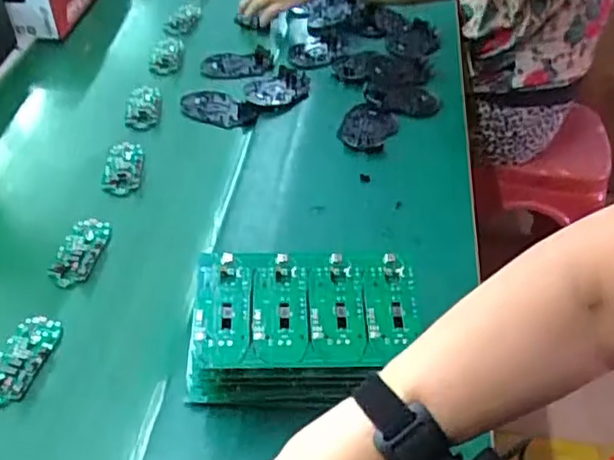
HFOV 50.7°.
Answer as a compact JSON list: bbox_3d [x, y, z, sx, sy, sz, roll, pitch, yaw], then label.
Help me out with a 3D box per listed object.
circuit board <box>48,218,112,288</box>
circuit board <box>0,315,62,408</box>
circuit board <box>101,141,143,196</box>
[{"bbox_3d":[-0.253,0.023,0.727,0.047,0.018,0.094,5,44,0],"label":"circuit board"},{"bbox_3d":[-0.274,0.124,0.620,0.049,0.010,0.095,18,50,15],"label":"circuit board"},{"bbox_3d":[-0.240,-0.084,0.847,0.049,0.016,0.101,-2,45,-7],"label":"circuit board"}]

